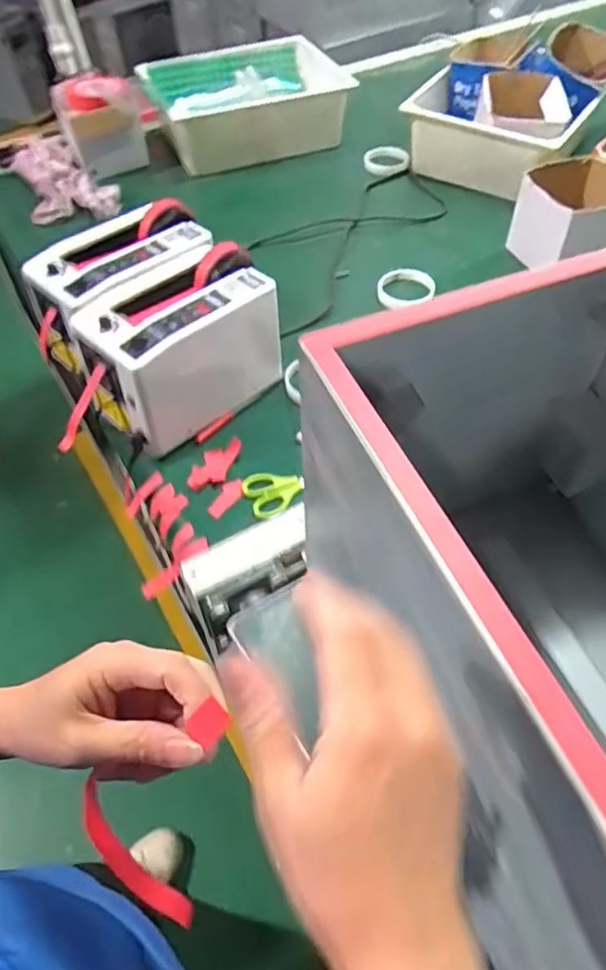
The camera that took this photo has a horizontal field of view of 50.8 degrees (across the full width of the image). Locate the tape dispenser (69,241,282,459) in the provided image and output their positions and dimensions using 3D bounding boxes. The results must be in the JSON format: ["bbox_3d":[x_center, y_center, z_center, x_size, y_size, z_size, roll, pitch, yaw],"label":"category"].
[{"bbox_3d":[-0.146,-0.165,0.776,0.135,0.145,0.224,36,62,26],"label":"tape dispenser"}]

